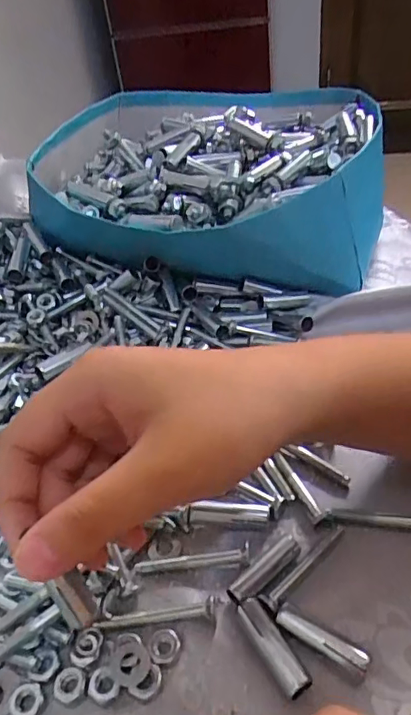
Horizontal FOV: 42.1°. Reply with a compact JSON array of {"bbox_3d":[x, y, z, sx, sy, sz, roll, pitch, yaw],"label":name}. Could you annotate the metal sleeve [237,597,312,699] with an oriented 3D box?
[{"bbox_3d":[0.027,0.119,0.221,0.011,0.010,0.040,-25,44,-18],"label":"metal sleeve"}]

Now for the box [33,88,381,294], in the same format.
[{"bbox_3d":[0.001,-0.168,0.464,0.261,0.076,0.278,3,42,13],"label":"box"}]

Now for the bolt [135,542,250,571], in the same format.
[{"bbox_3d":[-0.006,0.097,0.253,0.054,0.009,0.007,-8,41,0],"label":"bolt"}]

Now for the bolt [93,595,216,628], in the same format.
[{"bbox_3d":[-0.022,0.113,0.236,0.053,0.008,0.010,-8,41,0],"label":"bolt"}]

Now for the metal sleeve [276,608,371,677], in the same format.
[{"bbox_3d":[0.048,0.117,0.221,0.039,0.010,0.010,21,49,29],"label":"metal sleeve"}]

